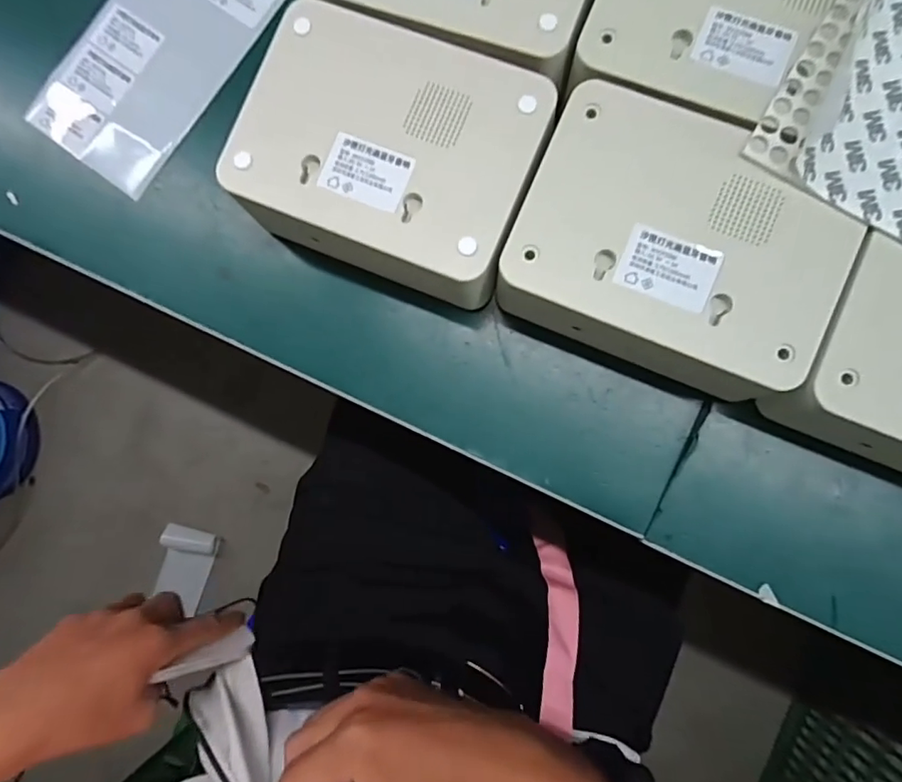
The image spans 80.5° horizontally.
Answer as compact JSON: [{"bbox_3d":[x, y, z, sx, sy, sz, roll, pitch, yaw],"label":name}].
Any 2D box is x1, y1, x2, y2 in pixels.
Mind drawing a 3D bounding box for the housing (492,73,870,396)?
[{"bbox_3d":[0.103,-0.064,0.259,0.138,0.054,0.112,23,88,8],"label":"housing"}]

